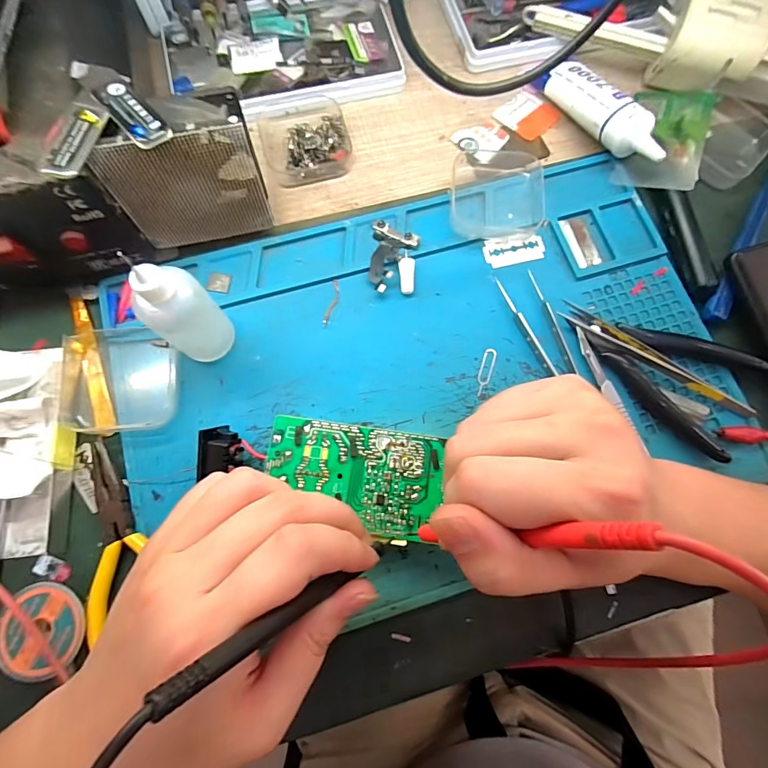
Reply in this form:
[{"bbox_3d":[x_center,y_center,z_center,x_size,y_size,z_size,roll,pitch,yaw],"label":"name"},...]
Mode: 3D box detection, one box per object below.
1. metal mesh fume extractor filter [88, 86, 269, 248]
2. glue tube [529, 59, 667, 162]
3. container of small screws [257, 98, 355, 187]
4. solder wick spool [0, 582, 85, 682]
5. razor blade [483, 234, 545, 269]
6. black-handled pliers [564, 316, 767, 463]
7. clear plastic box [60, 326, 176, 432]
[{"bbox_3d":[-0.113,-0.119,0.246,0.080,0.087,0.027,-20,76,-6],"label":"metal mesh fume extractor filter"},{"bbox_3d":[0.157,-0.196,0.303,0.030,0.035,0.110,-26,77,-8],"label":"glue tube"},{"bbox_3d":[-0.057,-0.182,0.303,0.061,0.017,0.061,-17,76,-6],"label":"container of small screws"},{"bbox_3d":[-0.178,0.129,0.218,0.043,0.015,0.044,0,75,-1],"label":"solder wick spool"},{"bbox_3d":[0.091,-0.094,0.289,0.042,0.004,0.022,-12,76,-4],"label":"razor blade"},{"bbox_3d":[0.171,-0.010,0.262,0.111,0.011,0.070,30,76,7],"label":"black-handled pliers"},{"bbox_3d":[-0.161,-0.005,0.256,0.063,0.017,0.064,-4,75,-2],"label":"clear plastic box"}]

